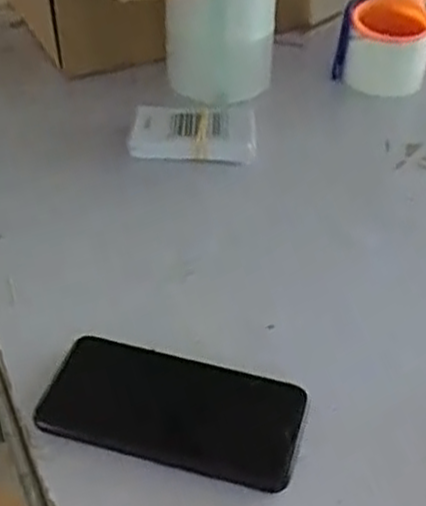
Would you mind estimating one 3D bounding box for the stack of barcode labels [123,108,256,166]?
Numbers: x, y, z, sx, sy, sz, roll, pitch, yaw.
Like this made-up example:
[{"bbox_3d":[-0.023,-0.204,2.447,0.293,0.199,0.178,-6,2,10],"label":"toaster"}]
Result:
[{"bbox_3d":[-0.018,-0.114,0.720,0.116,0.016,0.075,0,41,0],"label":"stack of barcode labels"}]

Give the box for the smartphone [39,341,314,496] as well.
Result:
[{"bbox_3d":[-0.026,0.096,0.483,0.157,0.011,0.075,10,42,12],"label":"smartphone"}]

